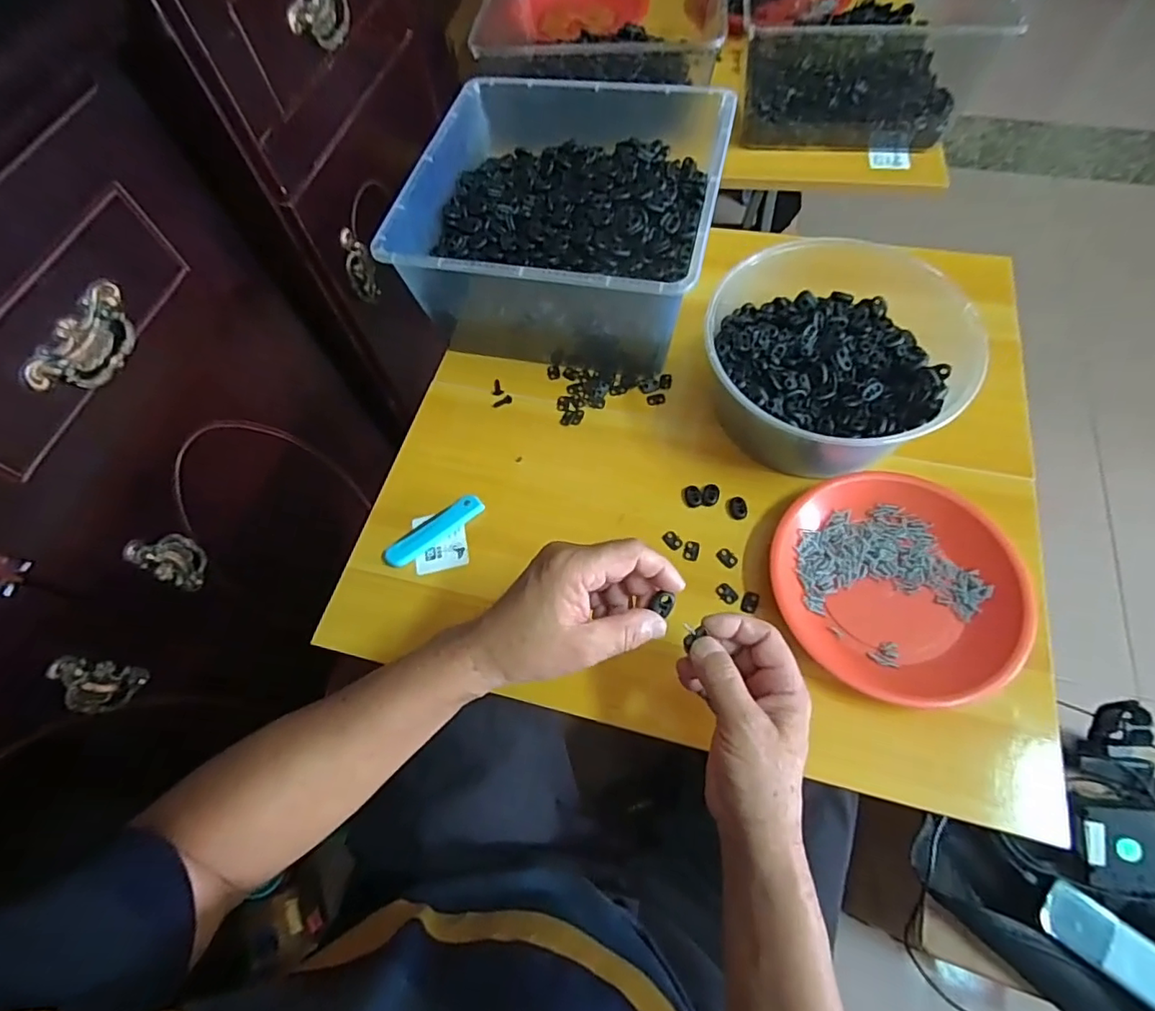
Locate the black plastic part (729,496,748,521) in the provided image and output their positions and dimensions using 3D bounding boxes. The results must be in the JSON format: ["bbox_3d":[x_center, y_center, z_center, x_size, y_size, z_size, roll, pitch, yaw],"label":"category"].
[{"bbox_3d":[0.148,0.002,0.517,0.016,0.004,0.023,-1,63,3],"label":"black plastic part"}]

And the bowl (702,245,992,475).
[{"bbox_3d":[0.236,-0.132,0.522,0.203,0.095,0.216,-2,63,3],"label":"bowl"}]

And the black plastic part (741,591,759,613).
[{"bbox_3d":[0.148,0.083,0.480,0.012,0.005,0.018,19,66,13],"label":"black plastic part"}]

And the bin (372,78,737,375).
[{"bbox_3d":[-0.007,-0.308,0.610,0.296,0.138,0.320,10,65,9],"label":"bin"}]

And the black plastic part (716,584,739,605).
[{"bbox_3d":[0.129,0.076,0.484,0.013,0.004,0.019,-37,67,-14],"label":"black plastic part"}]

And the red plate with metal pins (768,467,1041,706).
[{"bbox_3d":[0.260,0.064,0.466,0.184,0.030,0.184,-2,63,3],"label":"red plate with metal pins"}]

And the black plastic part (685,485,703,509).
[{"bbox_3d":[0.109,-0.008,0.527,0.016,0.004,0.022,-1,63,3],"label":"black plastic part"}]

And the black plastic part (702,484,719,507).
[{"bbox_3d":[0.124,-0.010,0.524,0.015,0.004,0.023,8,64,8],"label":"black plastic part"}]

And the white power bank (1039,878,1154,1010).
[{"bbox_3d":[0.517,0.424,0.531,0.136,0.014,0.052,35,71,19],"label":"white power bank"}]

